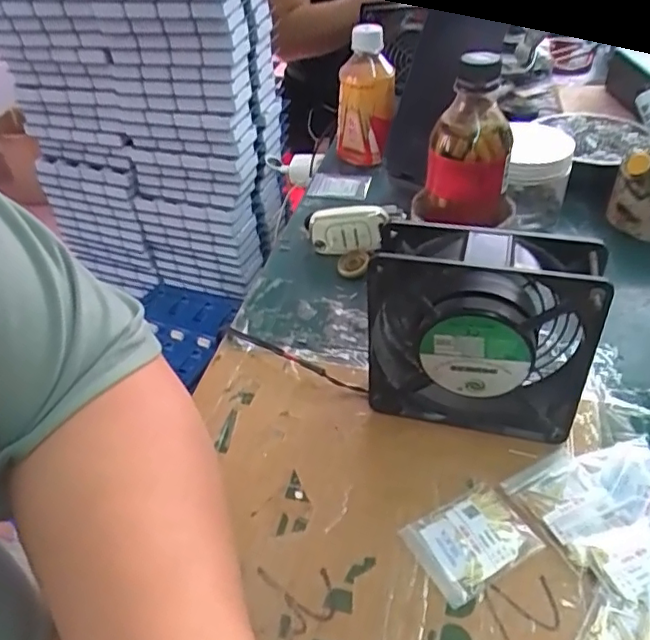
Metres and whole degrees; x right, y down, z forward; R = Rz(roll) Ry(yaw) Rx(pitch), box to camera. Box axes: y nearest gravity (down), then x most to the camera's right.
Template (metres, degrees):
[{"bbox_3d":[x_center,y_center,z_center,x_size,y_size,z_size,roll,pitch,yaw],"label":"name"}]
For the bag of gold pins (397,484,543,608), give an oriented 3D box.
[{"bbox_3d":[0.076,0.114,0.307,0.058,0.006,0.047,-23,43,-21],"label":"bag of gold pins"}]

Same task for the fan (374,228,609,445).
[{"bbox_3d":[0.088,0.009,0.340,0.119,0.121,0.040,10,42,17],"label":"fan"}]

